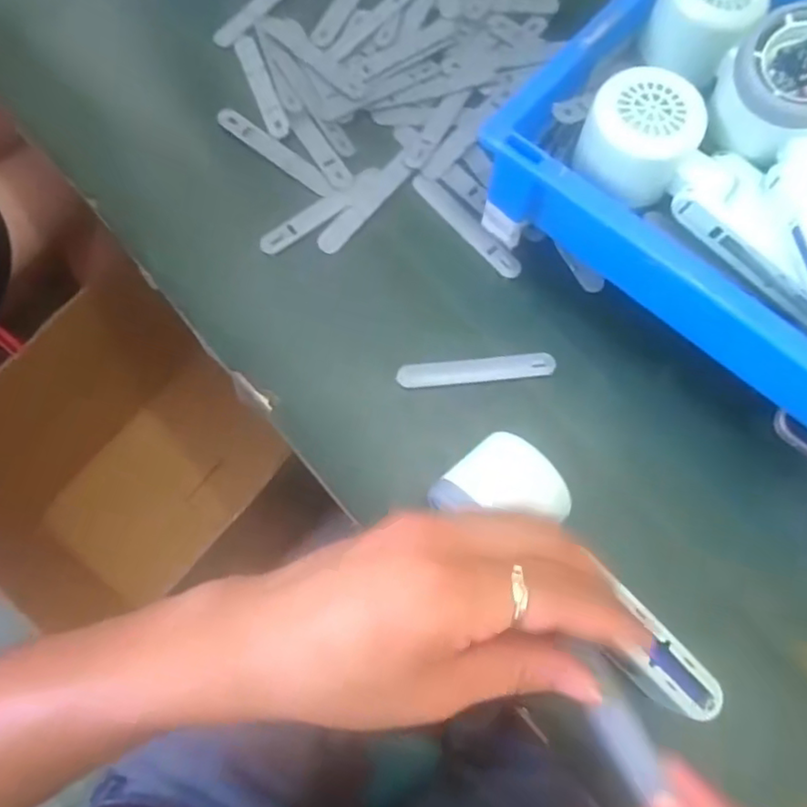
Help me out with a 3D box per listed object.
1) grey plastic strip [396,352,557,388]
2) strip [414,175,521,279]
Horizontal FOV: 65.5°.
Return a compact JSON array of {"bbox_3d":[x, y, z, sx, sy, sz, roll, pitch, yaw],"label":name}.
[{"bbox_3d":[0.044,-0.020,0.375,0.092,0.006,0.016,-5,74,-3],"label":"grey plastic strip"},{"bbox_3d":[0.039,-0.115,0.405,0.092,0.005,0.016,44,77,10],"label":"strip"}]

